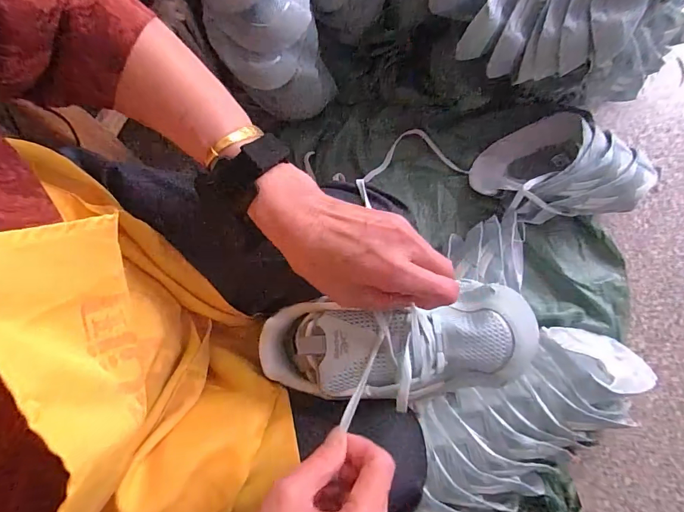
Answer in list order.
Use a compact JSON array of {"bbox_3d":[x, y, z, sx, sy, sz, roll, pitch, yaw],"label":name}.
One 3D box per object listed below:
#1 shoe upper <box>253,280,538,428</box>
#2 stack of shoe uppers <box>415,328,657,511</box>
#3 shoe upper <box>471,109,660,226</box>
[{"bbox_3d":[0.046,0.076,0.345,0.237,0.058,0.095,-5,79,2],"label":"shoe upper"},{"bbox_3d":[0.354,0.265,0.653,0.471,0.103,0.214,-22,80,-17],"label":"stack of shoe uppers"},{"bbox_3d":[0.394,-0.174,0.744,0.273,0.114,0.207,-5,79,-2],"label":"shoe upper"}]

